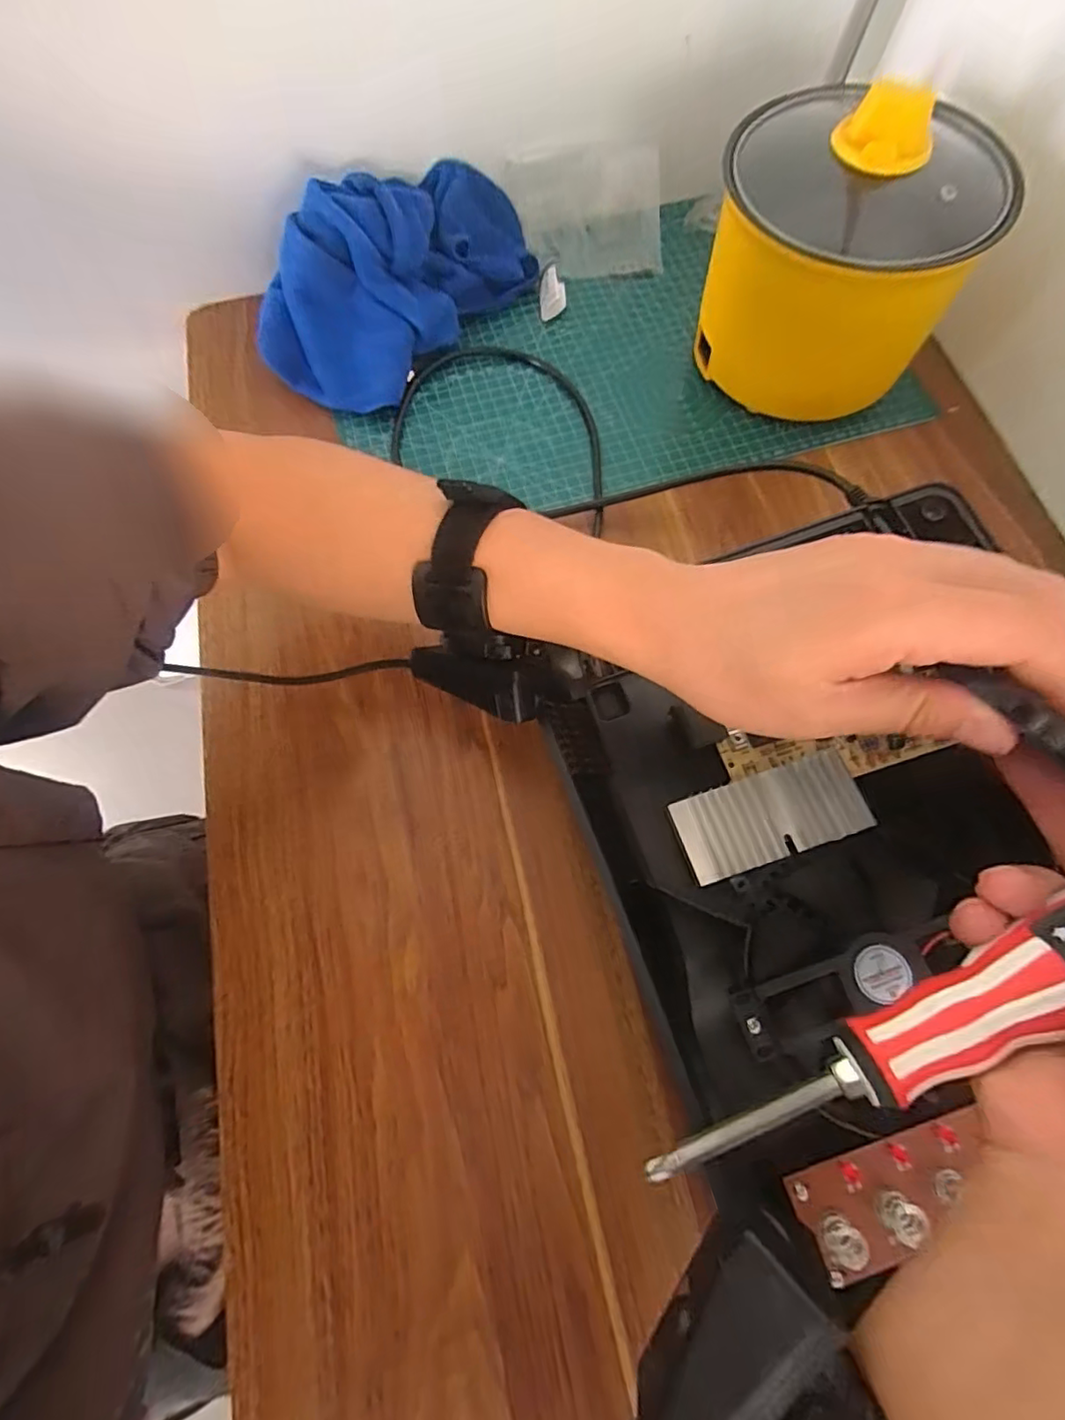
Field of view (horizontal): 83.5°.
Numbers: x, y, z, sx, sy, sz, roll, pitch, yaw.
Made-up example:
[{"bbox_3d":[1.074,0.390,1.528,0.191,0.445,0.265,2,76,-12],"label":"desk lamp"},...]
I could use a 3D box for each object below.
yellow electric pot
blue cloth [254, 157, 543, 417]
[{"bbox_3d":[0.202,-0.299,0.398,0.165,0.157,0.156,22,71,8],"label":"yellow electric pot"},{"bbox_3d":[-0.102,-0.332,0.455,0.111,0.085,0.221,38,74,13],"label":"blue cloth"}]

